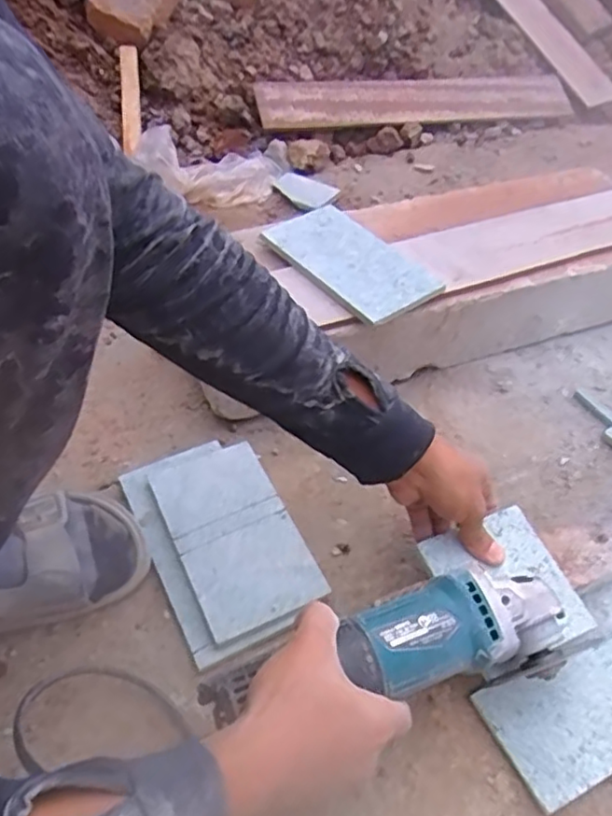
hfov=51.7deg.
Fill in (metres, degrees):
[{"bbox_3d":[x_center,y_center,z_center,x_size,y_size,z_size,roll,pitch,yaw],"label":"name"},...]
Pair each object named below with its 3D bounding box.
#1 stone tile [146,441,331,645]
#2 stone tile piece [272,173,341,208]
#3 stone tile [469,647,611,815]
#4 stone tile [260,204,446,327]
[{"bbox_3d":[-0.064,0.106,0.551,0.099,0.008,0.176,-19,51,-20],"label":"stone tile"},{"bbox_3d":[-0.006,-0.334,0.972,0.094,0.012,0.066,33,52,22],"label":"stone tile piece"},{"bbox_3d":[0.188,0.225,0.460,0.099,0.007,0.083,-27,49,-9],"label":"stone tile"},{"bbox_3d":[0.040,-0.155,0.661,0.110,0.013,0.188,-28,53,-27],"label":"stone tile"}]

